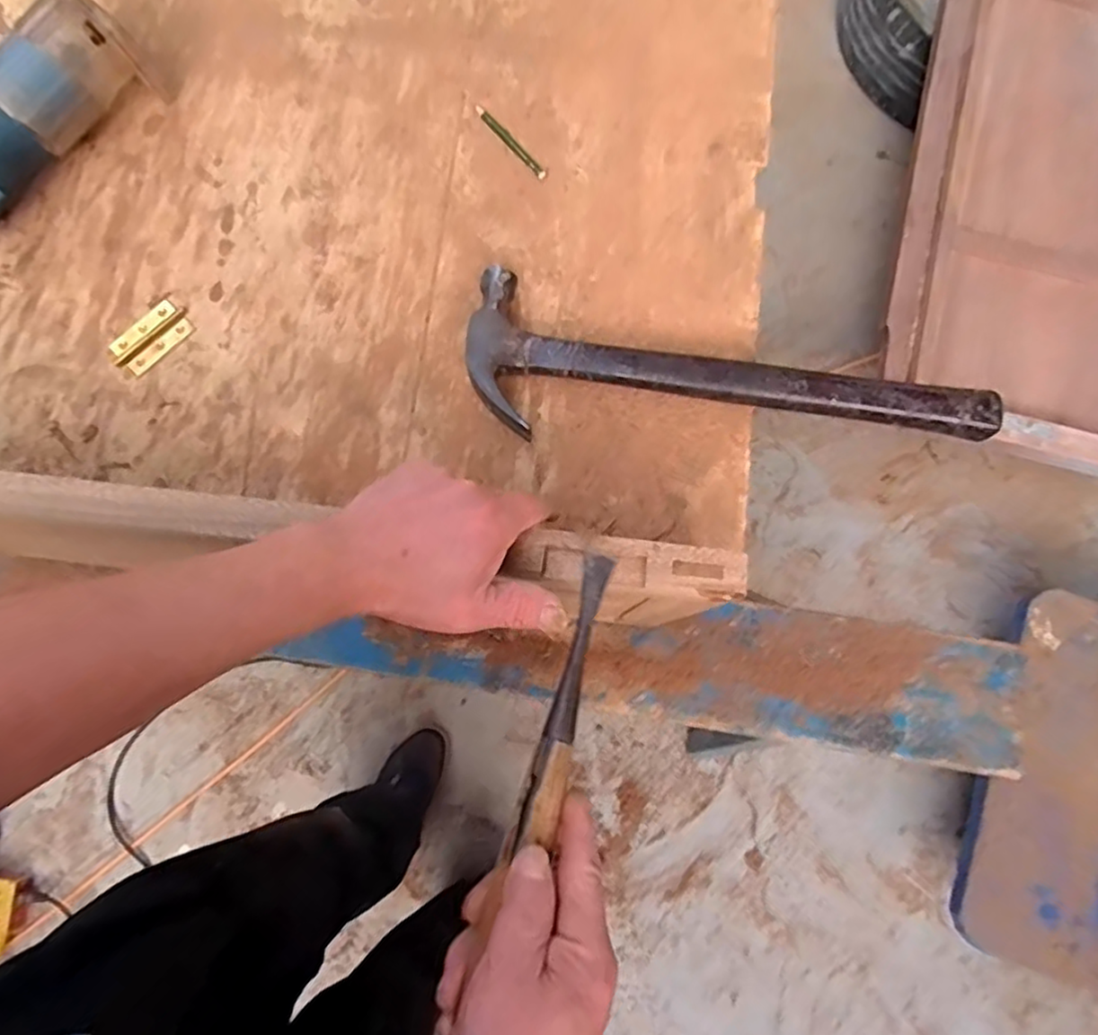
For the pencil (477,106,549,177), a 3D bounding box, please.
[{"bbox_3d":[-0.034,-0.330,0.587,0.010,0.004,0.091,-40,81,-7],"label":"pencil"}]

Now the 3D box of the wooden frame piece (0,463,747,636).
[{"bbox_3d":[-0.231,0.006,0.406,0.696,0.033,0.054,7,79,1],"label":"wooden frame piece"}]

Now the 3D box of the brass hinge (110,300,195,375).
[{"bbox_3d":[-0.329,-0.148,0.554,0.066,0.005,0.038,-44,82,-8],"label":"brass hinge"}]

